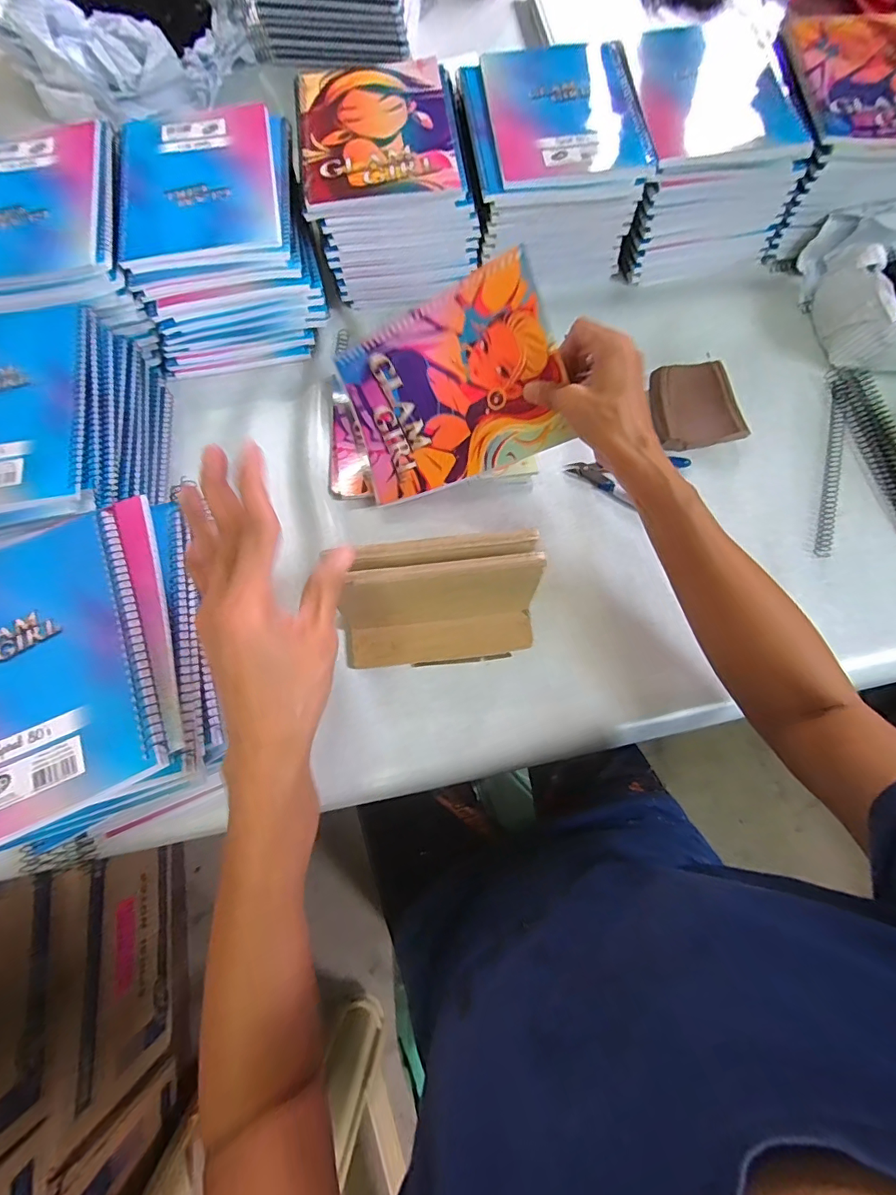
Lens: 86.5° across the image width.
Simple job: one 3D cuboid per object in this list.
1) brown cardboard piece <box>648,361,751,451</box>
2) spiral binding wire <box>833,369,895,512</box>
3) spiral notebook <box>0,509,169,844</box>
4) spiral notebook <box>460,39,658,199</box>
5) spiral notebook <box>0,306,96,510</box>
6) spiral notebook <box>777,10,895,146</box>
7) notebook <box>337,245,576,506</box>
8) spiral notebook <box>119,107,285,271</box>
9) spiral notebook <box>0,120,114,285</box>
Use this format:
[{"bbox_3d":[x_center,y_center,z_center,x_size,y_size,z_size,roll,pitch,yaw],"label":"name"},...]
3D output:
[{"bbox_3d":[0.254,-0.195,0.491,0.084,0.024,0.092,-5,71,-2],"label":"brown cardboard piece"},{"bbox_3d":[0.444,-0.139,0.476,0.042,0.008,0.212,-7,71,-3],"label":"spiral binding wire"},{"bbox_3d":[-0.270,0.047,0.299,0.144,0.011,0.189,-23,70,-11],"label":"spiral notebook"},{"bbox_3d":[0.108,-0.496,0.485,0.170,0.012,0.203,-6,71,-2],"label":"spiral notebook"},{"bbox_3d":[-0.374,-0.155,0.390,0.149,0.013,0.200,-12,72,-5],"label":"spiral notebook"},{"bbox_3d":[0.438,-0.525,0.479,0.175,0.014,0.201,0,71,-1],"label":"spiral notebook"},{"bbox_3d":[-0.002,-0.176,0.417,0.193,0.024,0.143,-13,109,29],"label":"notebook"},{"bbox_3d":[-0.243,-0.409,0.465,0.147,0.011,0.190,-10,72,-4],"label":"spiral notebook"},{"bbox_3d":[-0.399,-0.371,0.446,0.162,0.011,0.191,-11,72,-4],"label":"spiral notebook"}]

